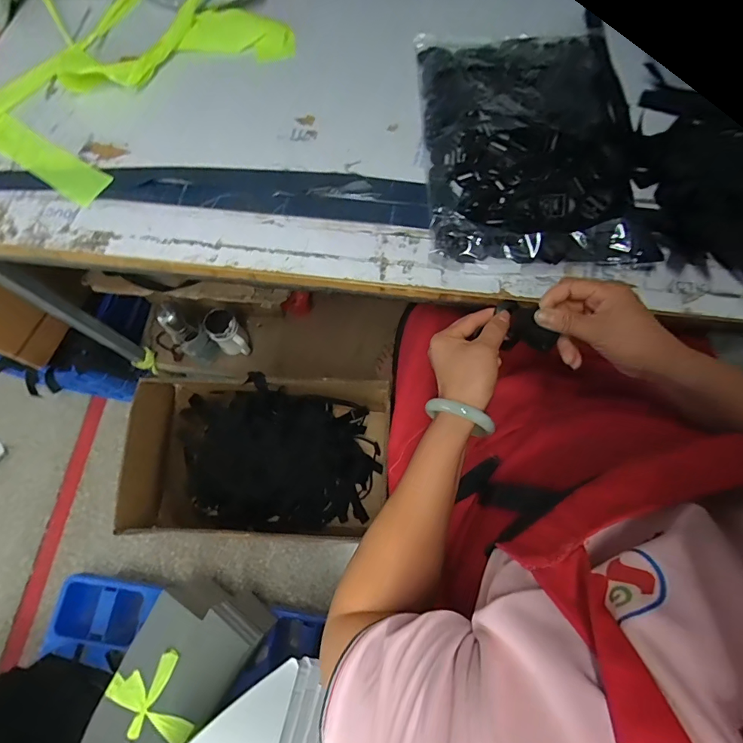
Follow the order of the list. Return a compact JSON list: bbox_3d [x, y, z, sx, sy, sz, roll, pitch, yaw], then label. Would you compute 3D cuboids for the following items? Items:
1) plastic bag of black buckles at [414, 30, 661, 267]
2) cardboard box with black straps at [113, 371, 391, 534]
[{"bbox_3d":[0.219,-0.334,0.585,0.282,0.071,0.399,-2,72,0],"label":"plastic bag of black buckles"},{"bbox_3d":[-0.235,0.202,1.013,0.504,0.367,0.353,3,72,2],"label":"cardboard box with black straps"}]

